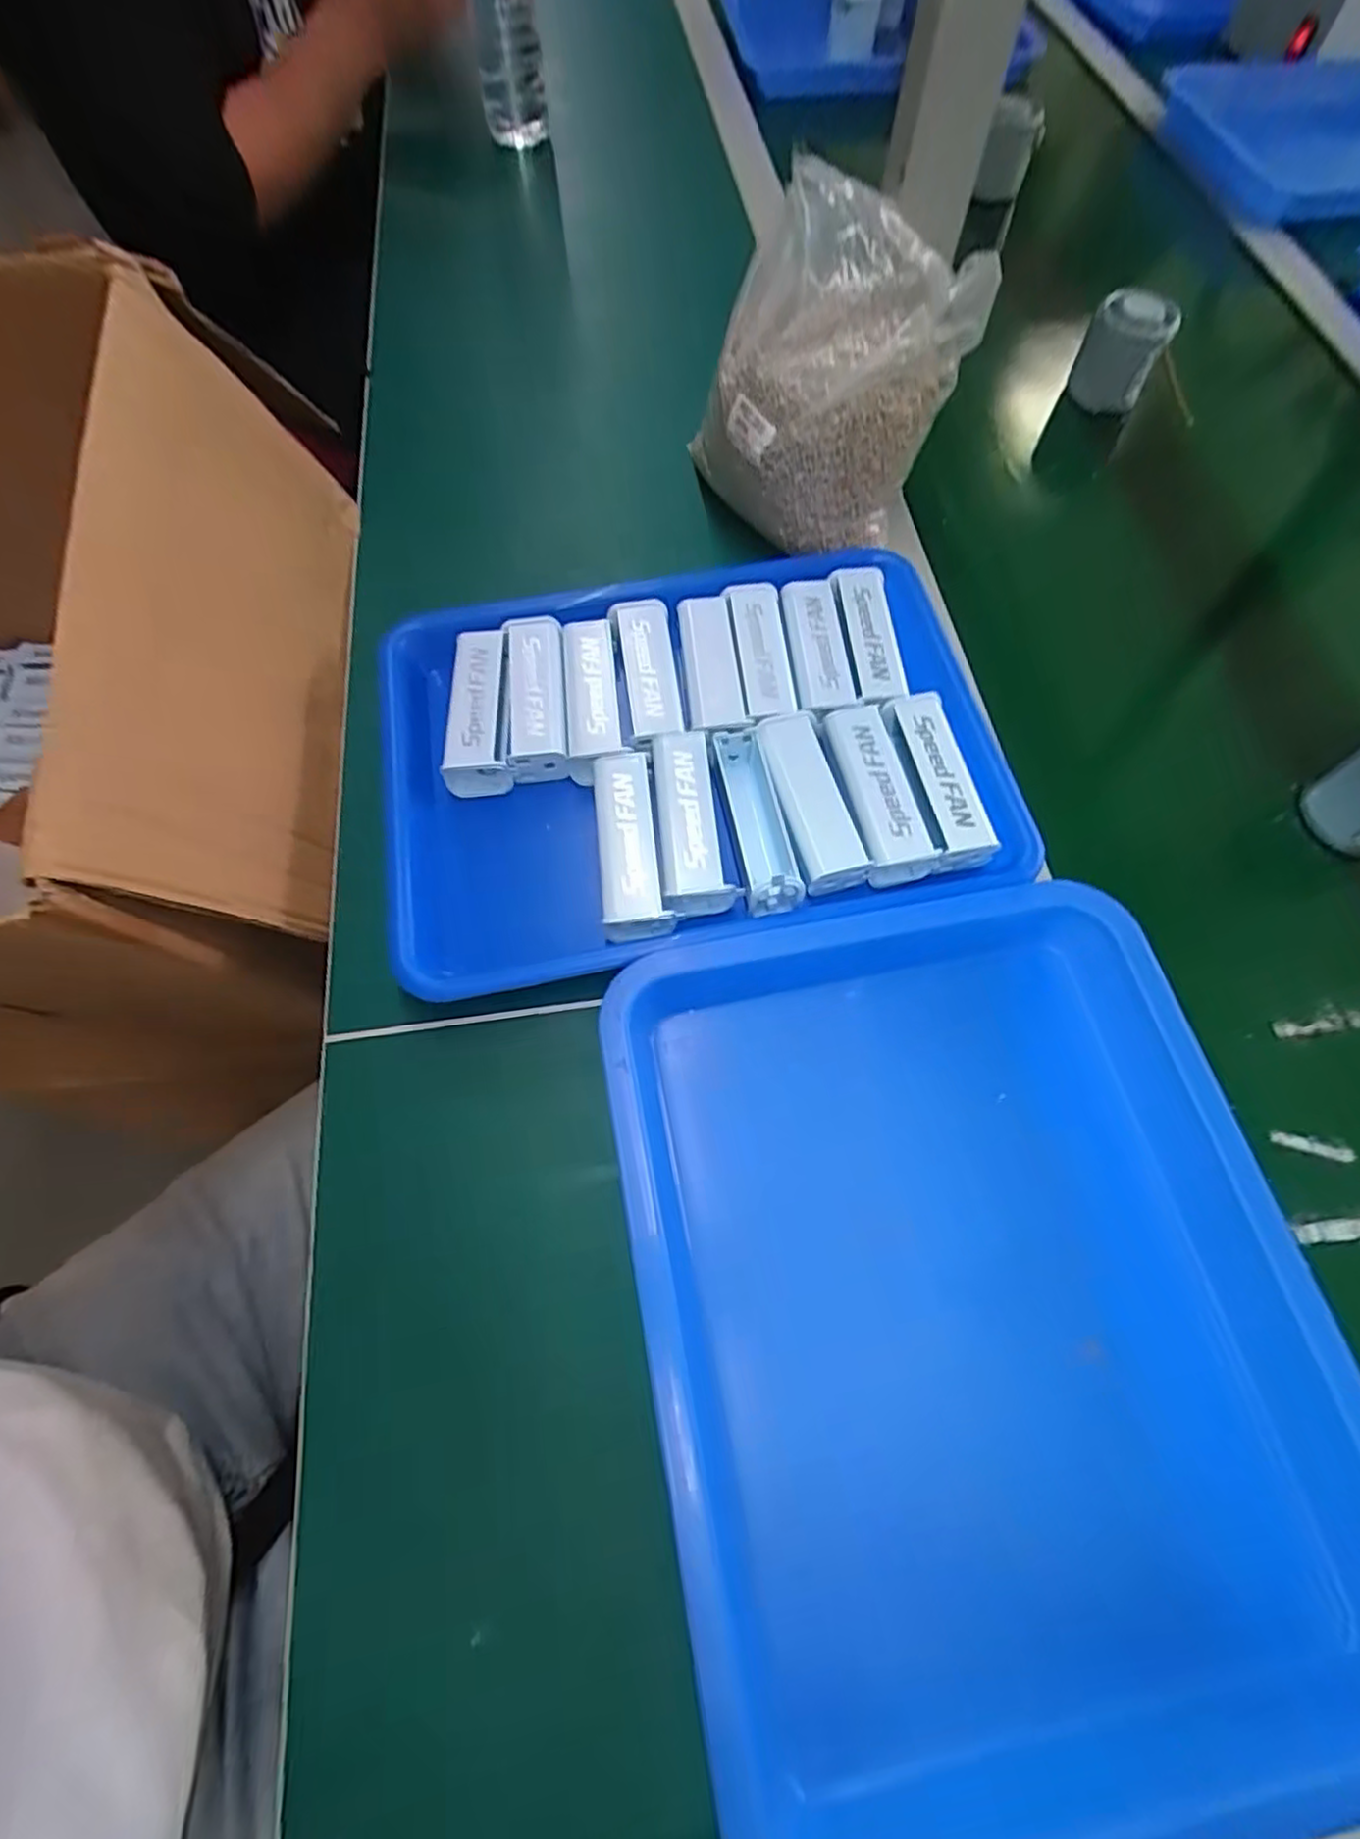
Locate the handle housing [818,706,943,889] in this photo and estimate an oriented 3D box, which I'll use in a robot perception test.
[{"bbox_3d":[0.108,-0.070,0.407,0.033,0.022,0.101,-10,66,-6],"label":"handle housing"}]

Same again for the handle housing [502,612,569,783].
[{"bbox_3d":[-0.085,-0.133,0.437,0.033,0.018,0.107,-5,66,-4],"label":"handle housing"}]

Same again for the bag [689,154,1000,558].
[{"bbox_3d":[0.084,-0.335,0.453,0.121,0.130,0.153,-15,67,-8],"label":"bag"}]

